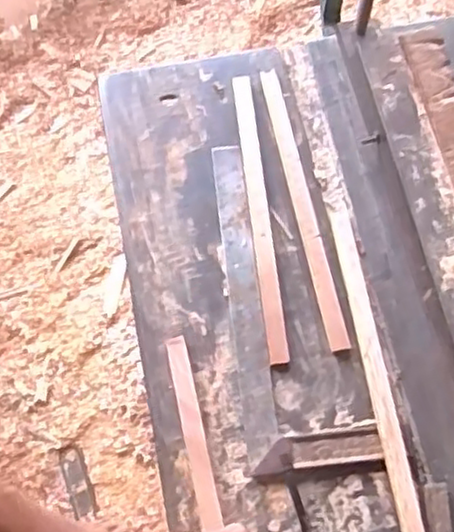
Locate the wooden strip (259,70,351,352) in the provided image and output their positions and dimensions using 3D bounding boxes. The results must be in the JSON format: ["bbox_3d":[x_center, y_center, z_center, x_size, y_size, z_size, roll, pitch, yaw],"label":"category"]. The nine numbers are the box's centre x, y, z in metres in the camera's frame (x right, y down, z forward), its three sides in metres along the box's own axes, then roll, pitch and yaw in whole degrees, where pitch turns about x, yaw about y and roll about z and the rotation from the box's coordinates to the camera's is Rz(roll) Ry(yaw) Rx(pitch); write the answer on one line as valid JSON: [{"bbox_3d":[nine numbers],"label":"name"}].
[{"bbox_3d":[0.070,-0.059,0.658,0.017,0.011,0.283,-10,71,-5],"label":"wooden strip"}]

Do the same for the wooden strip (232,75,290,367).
[{"bbox_3d":[0.030,-0.050,0.655,0.017,0.014,0.285,-5,70,-3],"label":"wooden strip"}]

